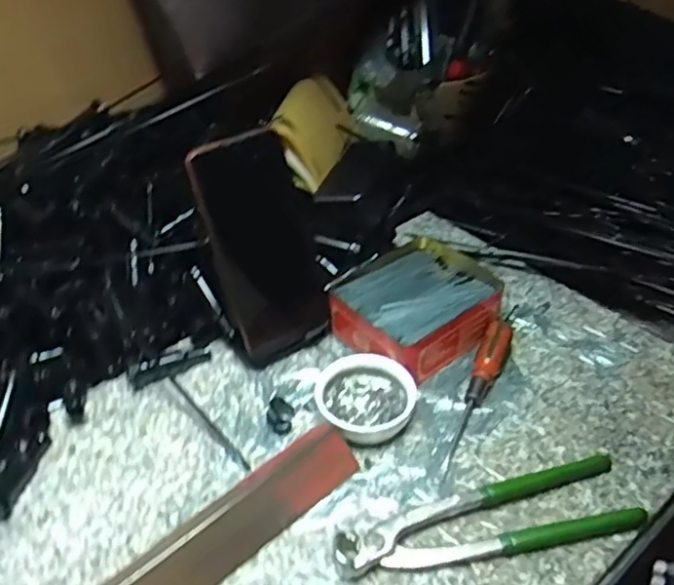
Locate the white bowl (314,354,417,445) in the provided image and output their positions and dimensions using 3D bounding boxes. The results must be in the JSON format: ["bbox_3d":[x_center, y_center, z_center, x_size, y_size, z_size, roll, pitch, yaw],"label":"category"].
[{"bbox_3d":[0.022,0.079,0.500,0.071,0.026,0.071,-1,40,1],"label":"white bowl"}]

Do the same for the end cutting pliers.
[{"bbox_3d":[0.098,0.147,0.418,0.195,0.017,0.052,-14,41,-14],"label":"end cutting pliers"}]

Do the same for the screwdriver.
[{"bbox_3d":[0.103,0.078,0.503,0.020,0.022,0.150,17,43,21],"label":"screwdriver"}]

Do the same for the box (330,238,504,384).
[{"bbox_3d":[0.065,0.011,0.565,0.127,0.042,0.111,-29,47,-29],"label":"box"}]

